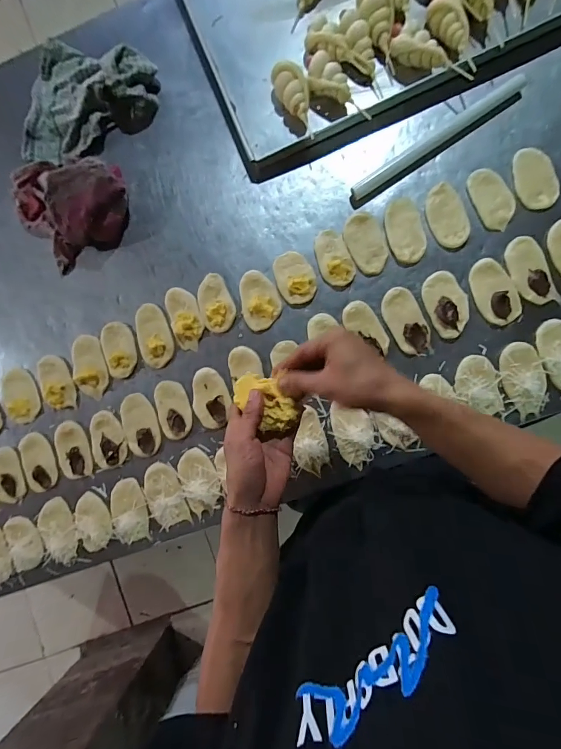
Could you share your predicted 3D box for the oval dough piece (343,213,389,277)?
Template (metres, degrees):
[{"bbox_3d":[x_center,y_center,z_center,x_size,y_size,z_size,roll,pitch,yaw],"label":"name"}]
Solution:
[{"bbox_3d":[0.132,-0.202,0.574,0.053,0.006,0.098,-22,82,6],"label":"oval dough piece"}]

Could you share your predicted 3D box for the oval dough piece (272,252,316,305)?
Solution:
[{"bbox_3d":[0.022,-0.153,0.575,0.056,0.013,0.084,-21,83,6],"label":"oval dough piece"}]

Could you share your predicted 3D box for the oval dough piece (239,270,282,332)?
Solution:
[{"bbox_3d":[-0.035,-0.116,0.578,0.060,0.013,0.087,-24,82,5],"label":"oval dough piece"}]

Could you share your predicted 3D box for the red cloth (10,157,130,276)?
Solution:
[{"bbox_3d":[-0.346,-0.280,0.598,0.182,0.084,0.180,-38,81,3],"label":"red cloth"}]

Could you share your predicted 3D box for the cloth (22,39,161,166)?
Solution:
[{"bbox_3d":[-0.333,-0.444,0.617,0.226,0.062,0.205,19,88,9],"label":"cloth"}]

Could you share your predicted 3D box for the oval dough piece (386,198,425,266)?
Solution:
[{"bbox_3d":[0.190,-0.220,0.567,0.053,0.007,0.102,-11,84,7],"label":"oval dough piece"}]

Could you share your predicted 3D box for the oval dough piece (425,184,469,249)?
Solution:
[{"bbox_3d":[0.251,-0.238,0.558,0.051,0.010,0.097,-21,83,6],"label":"oval dough piece"}]

